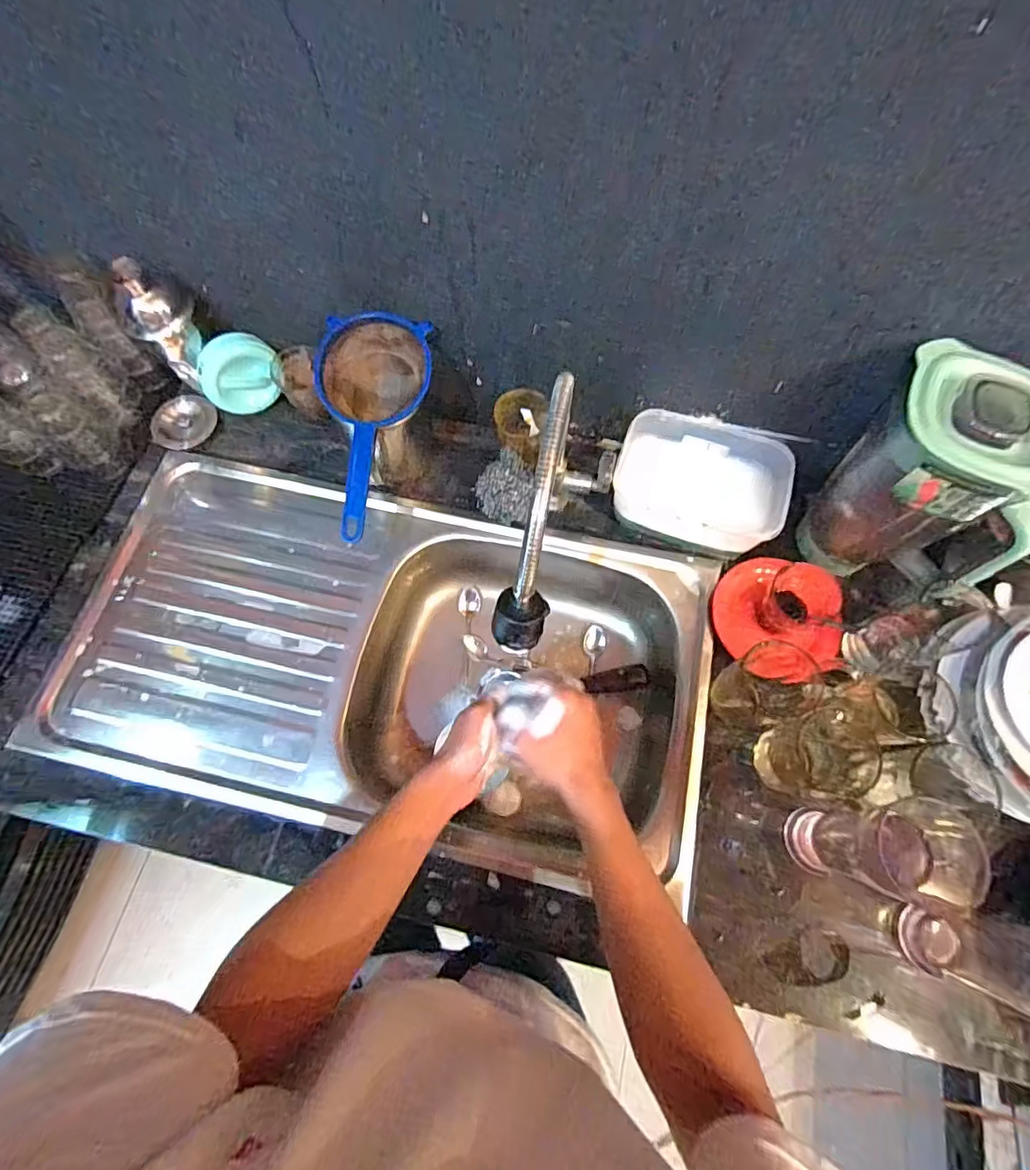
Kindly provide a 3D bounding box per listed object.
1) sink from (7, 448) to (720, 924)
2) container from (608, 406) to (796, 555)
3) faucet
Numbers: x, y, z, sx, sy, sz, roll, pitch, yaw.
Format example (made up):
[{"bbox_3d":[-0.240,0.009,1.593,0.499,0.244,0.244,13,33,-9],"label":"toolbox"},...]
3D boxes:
[{"bbox_3d":[-0.148,0.092,0.699,0.740,0.144,0.402,12,69,5],"label":"sink"},{"bbox_3d":[0.224,-0.120,0.674,0.198,0.087,0.144,16,69,5],"label":"container"},{"bbox_3d":[0.041,-0.051,0.534,0.071,0.276,0.247,15,69,6],"label":"faucet"}]

